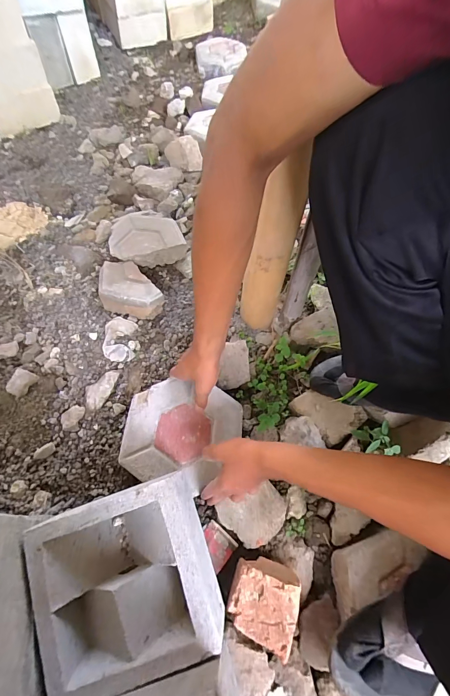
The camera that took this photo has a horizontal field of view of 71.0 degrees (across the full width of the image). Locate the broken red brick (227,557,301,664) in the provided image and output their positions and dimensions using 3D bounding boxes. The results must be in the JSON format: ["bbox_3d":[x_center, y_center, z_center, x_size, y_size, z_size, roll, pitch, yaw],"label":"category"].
[{"bbox_3d":[0.055,0.366,0.457,0.091,0.056,0.097,16,64,5],"label":"broken red brick"}]

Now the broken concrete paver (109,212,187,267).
[{"bbox_3d":[-0.180,-0.245,0.736,0.158,0.082,0.112,-14,65,-9],"label":"broken concrete paver"}]

